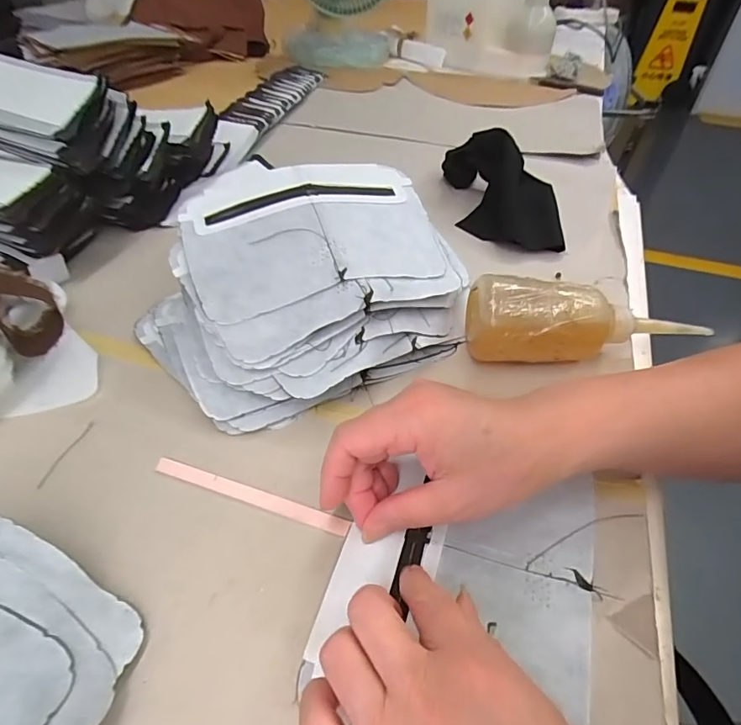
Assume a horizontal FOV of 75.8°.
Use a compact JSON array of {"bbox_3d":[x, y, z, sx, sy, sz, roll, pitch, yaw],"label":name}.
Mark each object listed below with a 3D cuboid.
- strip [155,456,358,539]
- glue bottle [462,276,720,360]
[{"bbox_3d":[-0.075,0.081,0.295,0.130,0.004,0.011,14,46,13],"label":"strip"},{"bbox_3d":[0.167,-0.031,0.366,0.182,0.060,0.053,-2,45,-3],"label":"glue bottle"}]

